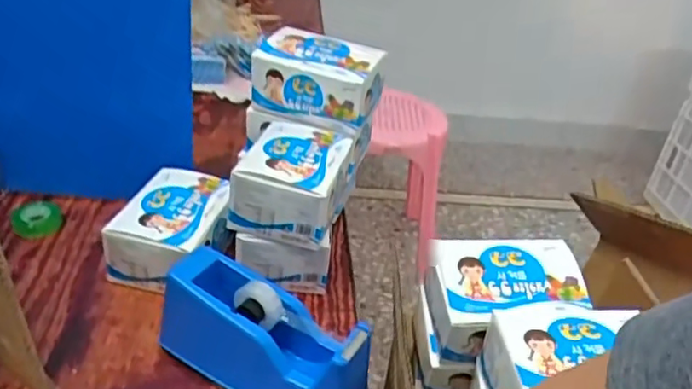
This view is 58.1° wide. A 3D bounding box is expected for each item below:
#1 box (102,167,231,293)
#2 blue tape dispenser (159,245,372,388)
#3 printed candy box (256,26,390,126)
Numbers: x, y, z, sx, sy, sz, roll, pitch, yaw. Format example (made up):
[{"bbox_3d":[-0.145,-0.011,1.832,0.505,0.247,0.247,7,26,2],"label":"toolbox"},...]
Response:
[{"bbox_3d":[-0.200,0.039,0.739,0.112,0.077,0.152,12,33,8],"label":"box"},{"bbox_3d":[-0.078,0.140,0.591,0.206,0.100,0.073,24,36,24],"label":"blue tape dispenser"},{"bbox_3d":[-0.031,-0.151,0.790,0.149,0.071,0.112,17,34,15],"label":"printed candy box"}]

